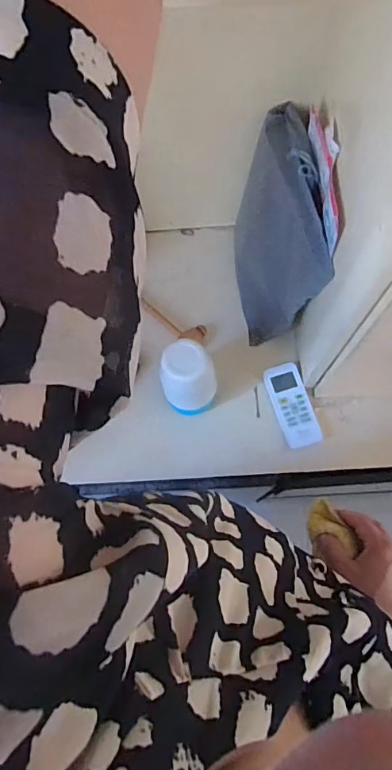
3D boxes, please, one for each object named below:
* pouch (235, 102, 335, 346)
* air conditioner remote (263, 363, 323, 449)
[{"bbox_3d":[0.109,-0.202,0.705,0.079,0.254,0.229,-7,75,-1],"label":"pouch"},{"bbox_3d":[0.150,0.032,0.765,0.055,0.022,0.132,-17,75,-4],"label":"air conditioner remote"}]

